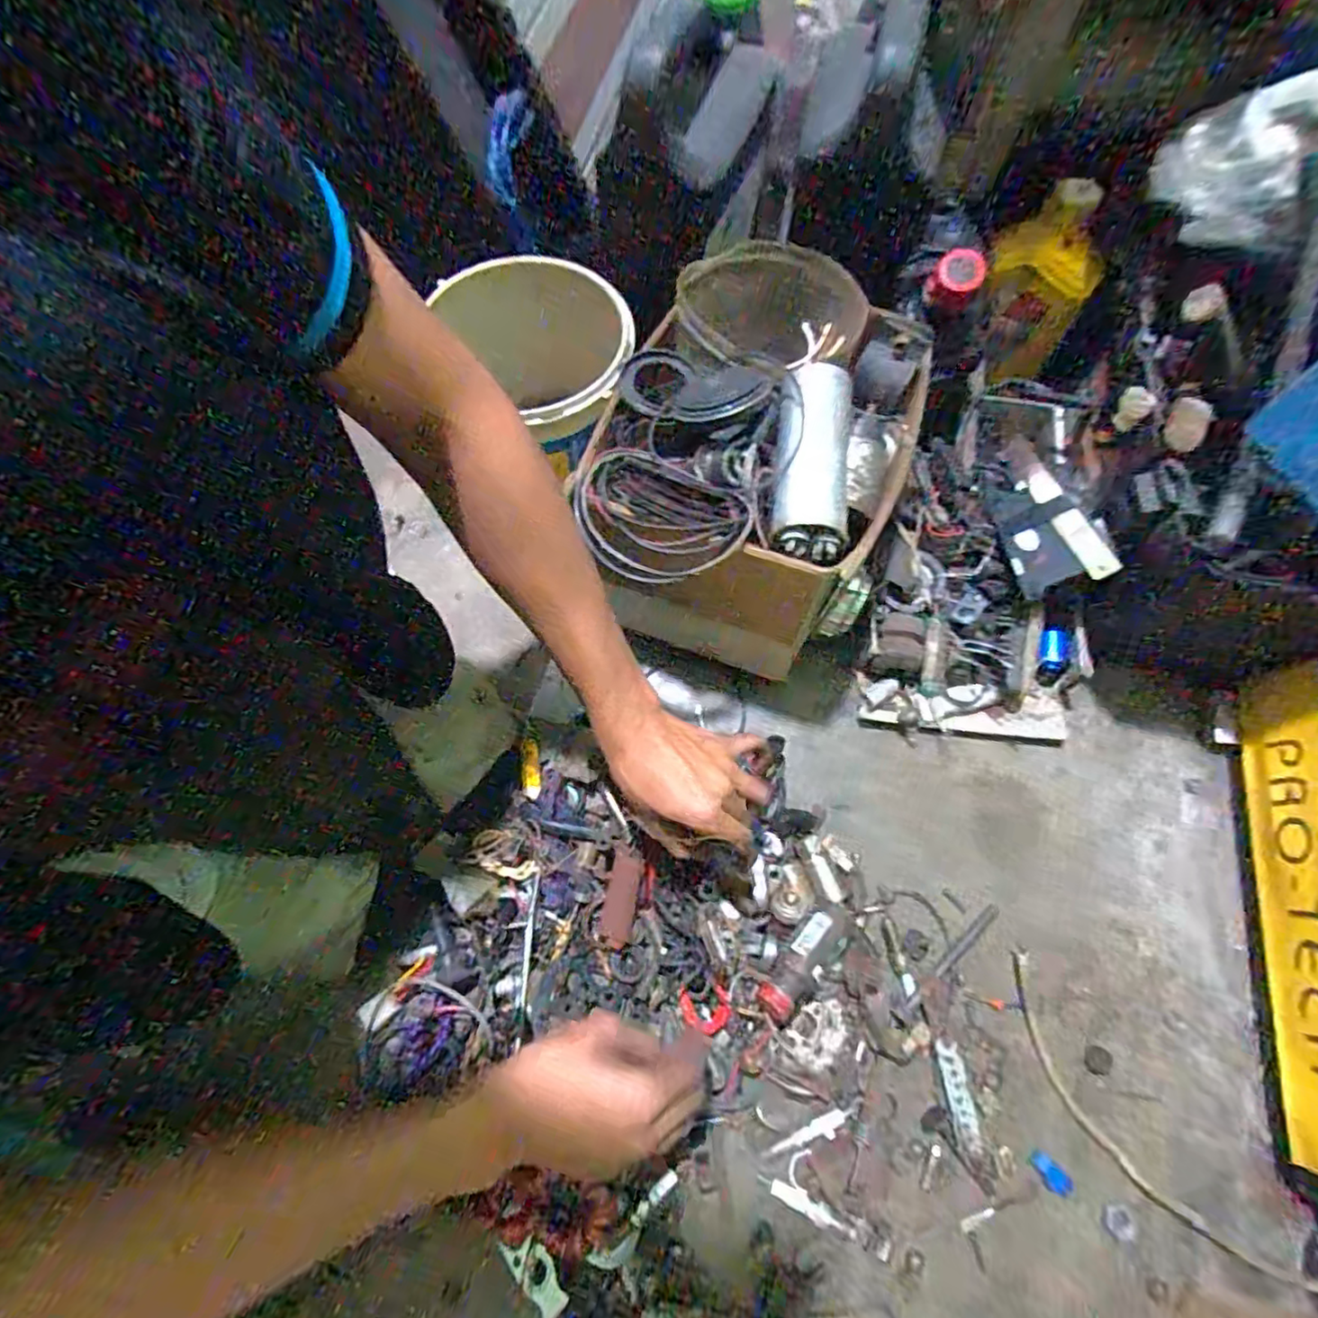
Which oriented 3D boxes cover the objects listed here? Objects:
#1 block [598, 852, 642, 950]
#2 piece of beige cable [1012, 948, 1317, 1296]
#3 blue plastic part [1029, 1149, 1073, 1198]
[{"bbox_3d":[-0.032,0.204,0.519,0.026,0.009,0.072,9,71,3],"label":"block"},{"bbox_3d":[0.380,0.368,0.470,0.070,0.011,0.295,-44,73,-4],"label":"piece of beige cable"},{"bbox_3d":[0.298,0.391,0.466,0.035,0.004,0.017,41,73,12],"label":"blue plastic part"}]

